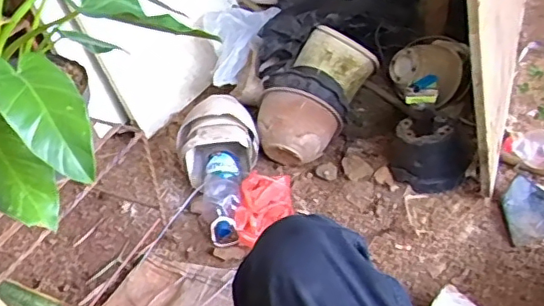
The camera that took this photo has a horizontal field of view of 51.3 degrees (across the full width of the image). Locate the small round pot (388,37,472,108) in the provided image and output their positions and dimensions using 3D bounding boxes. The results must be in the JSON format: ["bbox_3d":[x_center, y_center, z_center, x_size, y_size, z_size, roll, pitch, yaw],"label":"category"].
[{"bbox_3d":[0.405,-0.203,1.453,0.195,0.122,0.218,5,36,15],"label":"small round pot"}]

